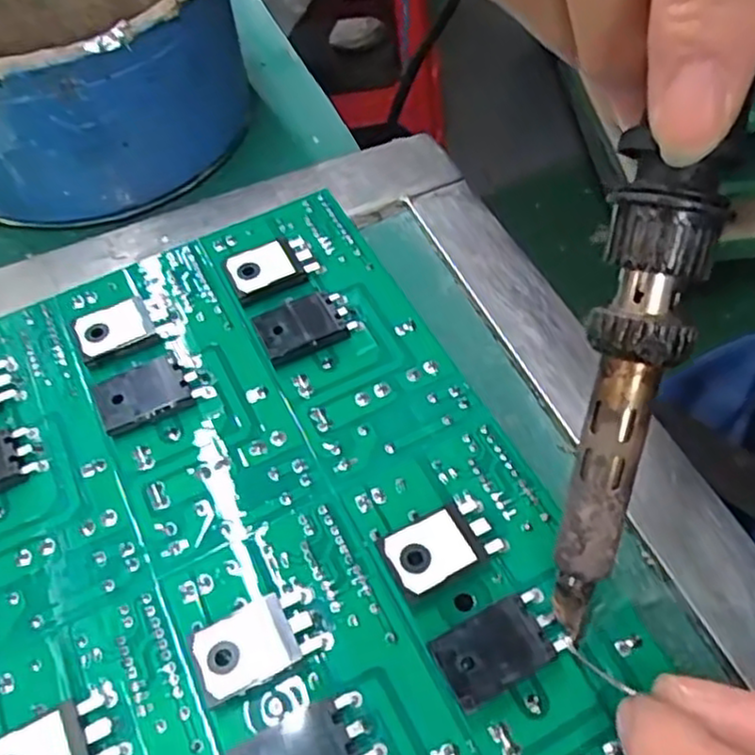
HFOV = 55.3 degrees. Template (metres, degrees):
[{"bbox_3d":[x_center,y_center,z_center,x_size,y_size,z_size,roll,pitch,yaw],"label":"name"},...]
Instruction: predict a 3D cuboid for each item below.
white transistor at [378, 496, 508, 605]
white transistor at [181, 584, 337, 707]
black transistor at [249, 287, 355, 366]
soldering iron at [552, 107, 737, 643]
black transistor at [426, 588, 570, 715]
[{"bbox_3d":[0.014,0.038,0.160,0.025,0.006,0.015,-27,59,-14],"label":"white transistor"},{"bbox_3d":[-0.025,0.055,0.150,0.026,0.006,0.015,-25,58,-12],"label":"white transistor"},{"bbox_3d":[-0.020,-0.014,0.195,0.025,0.006,0.019,-28,59,-14],"label":"black transistor"},{"bbox_3d":[0.057,-0.065,0.121,0.017,0.015,0.237,12,101,11],"label":"soldering iron"},{"bbox_3d":[0.025,0.055,0.147,0.026,0.005,0.015,-26,58,-13],"label":"black transistor"}]

